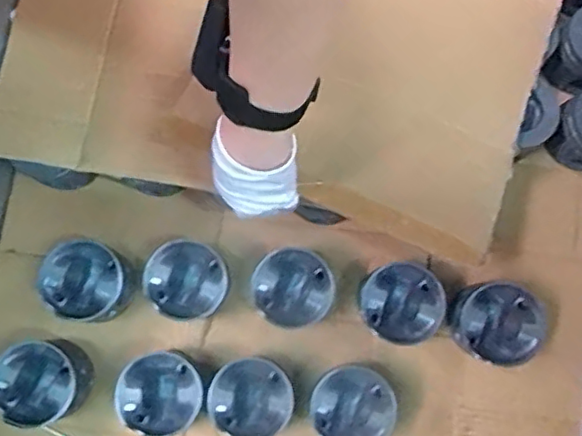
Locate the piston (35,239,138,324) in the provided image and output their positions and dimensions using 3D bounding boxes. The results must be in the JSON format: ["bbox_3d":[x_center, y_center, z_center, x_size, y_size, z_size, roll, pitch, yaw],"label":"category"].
[{"bbox_3d":[-0.229,0.075,0.681,0.099,0.075,0.090,15,79,2],"label":"piston"}]

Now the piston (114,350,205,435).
[{"bbox_3d":[-0.140,0.196,0.661,0.089,0.074,0.089,0,79,-1],"label":"piston"}]

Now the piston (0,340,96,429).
[{"bbox_3d":[-0.274,0.182,0.660,0.089,0.074,0.087,0,79,-1],"label":"piston"}]

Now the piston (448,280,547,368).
[{"bbox_3d":[0.225,0.118,0.665,0.095,0.072,0.086,5,79,0],"label":"piston"}]

